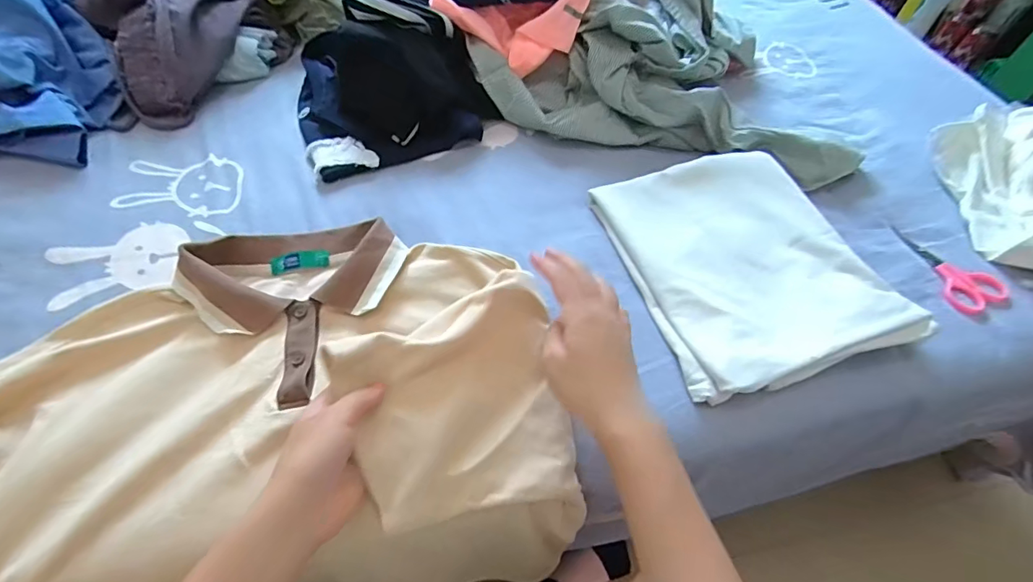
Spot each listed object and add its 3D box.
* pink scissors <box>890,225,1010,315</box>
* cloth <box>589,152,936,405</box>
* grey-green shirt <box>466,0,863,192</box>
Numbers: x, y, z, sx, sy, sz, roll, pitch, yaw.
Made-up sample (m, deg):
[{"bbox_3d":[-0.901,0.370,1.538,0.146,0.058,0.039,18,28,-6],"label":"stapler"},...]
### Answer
[{"bbox_3d":[0.428,-0.024,0.498,0.053,0.005,0.111,-31,54,-6],"label":"pink scissors"},{"bbox_3d":[0.218,-0.032,0.474,0.211,0.035,0.245,-14,59,-12],"label":"cloth"},{"bbox_3d":[0.183,-0.294,0.599,0.426,0.109,0.274,14,57,6],"label":"grey-green shirt"}]

